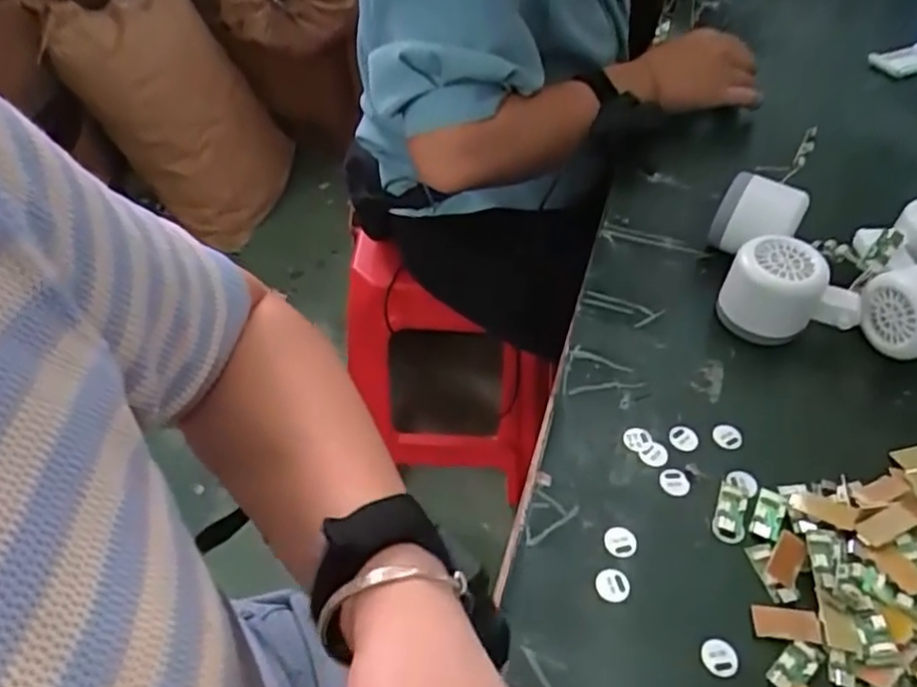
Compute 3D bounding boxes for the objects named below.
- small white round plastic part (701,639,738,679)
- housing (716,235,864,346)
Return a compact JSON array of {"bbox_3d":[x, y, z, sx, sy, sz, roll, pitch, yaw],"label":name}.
[{"bbox_3d":[0.126,0.151,0.326,0.017,0.004,0.016,0,48,0],"label":"small white round plastic part"},{"bbox_3d":[0.227,-0.032,0.463,0.085,0.047,0.063,23,52,19],"label":"housing"}]

